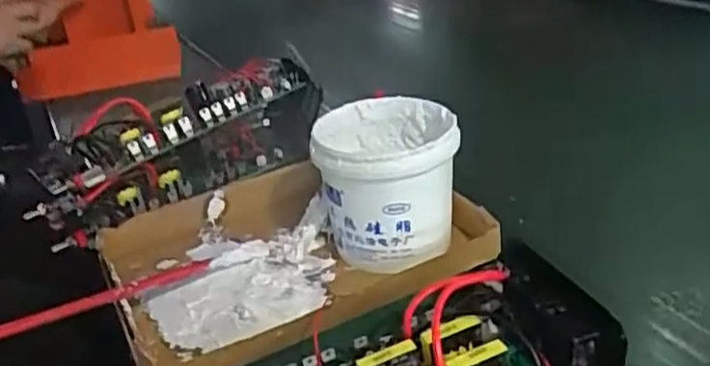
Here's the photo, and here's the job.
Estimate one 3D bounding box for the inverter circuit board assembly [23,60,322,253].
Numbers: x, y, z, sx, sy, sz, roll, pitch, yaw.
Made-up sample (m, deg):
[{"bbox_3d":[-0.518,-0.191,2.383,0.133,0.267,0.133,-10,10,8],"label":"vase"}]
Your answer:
[{"bbox_3d":[-0.191,-0.042,0.777,0.306,0.096,0.138,-24,32,-30],"label":"inverter circuit board assembly"}]

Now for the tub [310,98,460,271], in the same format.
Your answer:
[{"bbox_3d":[0.030,-0.001,0.627,0.117,0.113,0.129,-5,27,4],"label":"tub"}]

